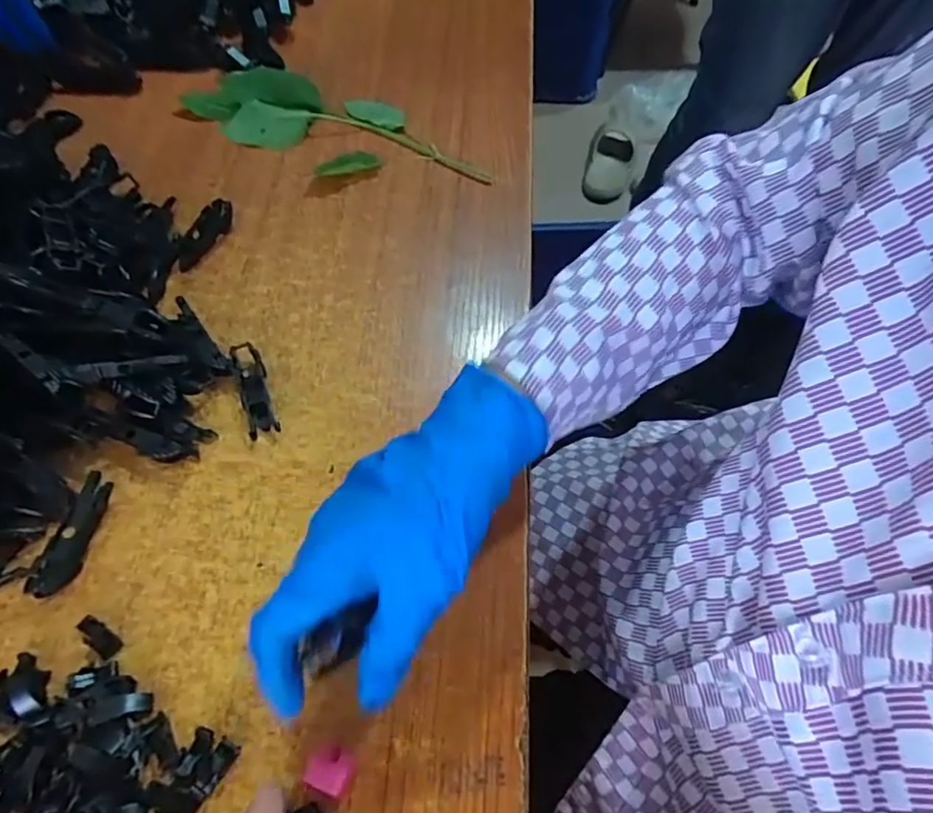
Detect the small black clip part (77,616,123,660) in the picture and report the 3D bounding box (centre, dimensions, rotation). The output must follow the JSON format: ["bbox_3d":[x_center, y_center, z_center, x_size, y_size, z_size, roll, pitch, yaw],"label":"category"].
[{"bbox_3d":[-0.204,0.128,0.319,0.028,0.004,0.011,31,66,16],"label":"small black clip part"}]

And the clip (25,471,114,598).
[{"bbox_3d":[-0.232,0.076,0.342,0.015,0.020,0.072,11,62,7],"label":"clip"}]

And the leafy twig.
[{"bbox_3d":[-0.121,-0.256,0.530,0.294,0.022,0.103,26,64,14],"label":"leafy twig"}]

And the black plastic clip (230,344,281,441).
[{"bbox_3d":[-0.148,-0.015,0.399,0.019,0.013,0.079,-19,63,-9],"label":"black plastic clip"}]

